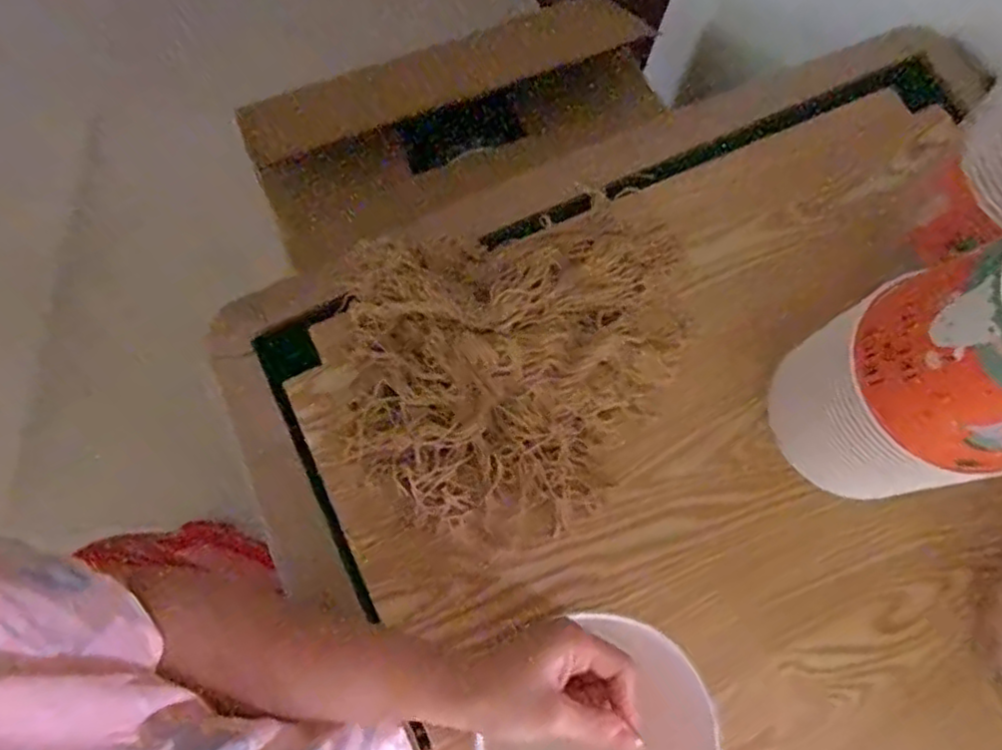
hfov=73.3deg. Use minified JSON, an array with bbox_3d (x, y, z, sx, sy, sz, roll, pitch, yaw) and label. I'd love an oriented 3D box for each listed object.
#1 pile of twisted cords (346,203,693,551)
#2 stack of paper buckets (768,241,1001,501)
[{"bbox_3d":[0.024,-0.004,0.625,0.344,0.060,0.296,-12,76,-5],"label":"pile of twisted cords"},{"bbox_3d":[0.339,0.006,0.517,0.142,0.285,0.151,-12,76,-5],"label":"stack of paper buckets"}]

